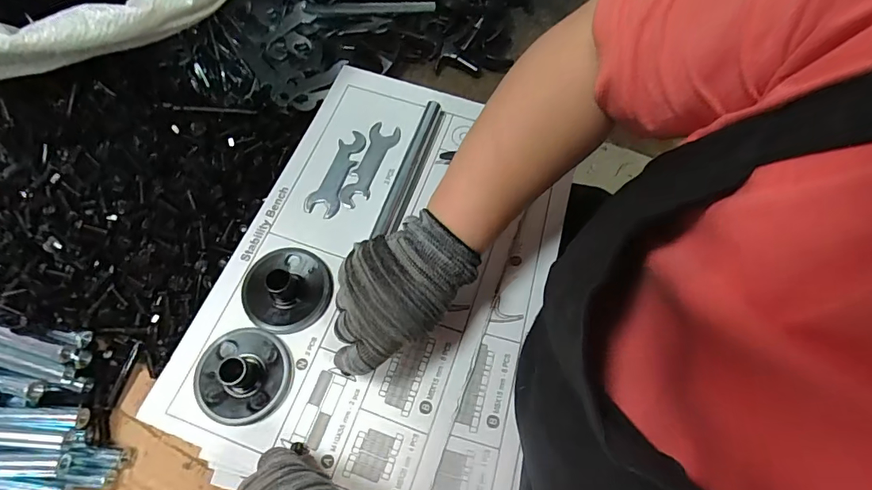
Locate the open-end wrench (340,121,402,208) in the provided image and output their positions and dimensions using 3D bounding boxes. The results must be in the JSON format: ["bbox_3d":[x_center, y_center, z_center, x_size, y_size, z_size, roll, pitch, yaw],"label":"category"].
[{"bbox_3d":[-0.062,-0.076,0.431,0.029,0.004,0.093,17,69,8],"label":"open-end wrench"}]

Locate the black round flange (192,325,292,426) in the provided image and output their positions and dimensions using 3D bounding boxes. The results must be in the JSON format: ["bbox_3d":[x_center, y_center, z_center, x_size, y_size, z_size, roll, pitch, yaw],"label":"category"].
[{"bbox_3d":[-0.150,0.097,0.344,0.073,0.026,0.070,0,67,-1],"label":"black round flange"}]

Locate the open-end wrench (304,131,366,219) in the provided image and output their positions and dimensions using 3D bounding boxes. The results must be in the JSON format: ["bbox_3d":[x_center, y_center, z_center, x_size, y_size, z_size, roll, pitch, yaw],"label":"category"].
[{"bbox_3d":[-0.091,-0.069,0.427,0.029,0.004,0.093,19,69,9],"label":"open-end wrench"}]

